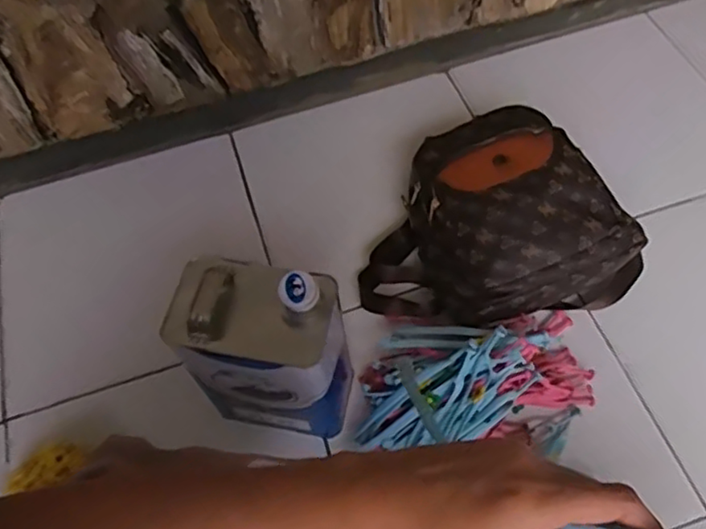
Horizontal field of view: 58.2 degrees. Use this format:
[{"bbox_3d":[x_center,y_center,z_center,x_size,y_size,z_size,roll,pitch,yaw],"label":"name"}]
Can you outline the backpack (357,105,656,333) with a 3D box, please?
[{"bbox_3d":[0.181,-0.058,0.868,0.359,0.159,0.268,-16,59,-6],"label":"backpack"}]

